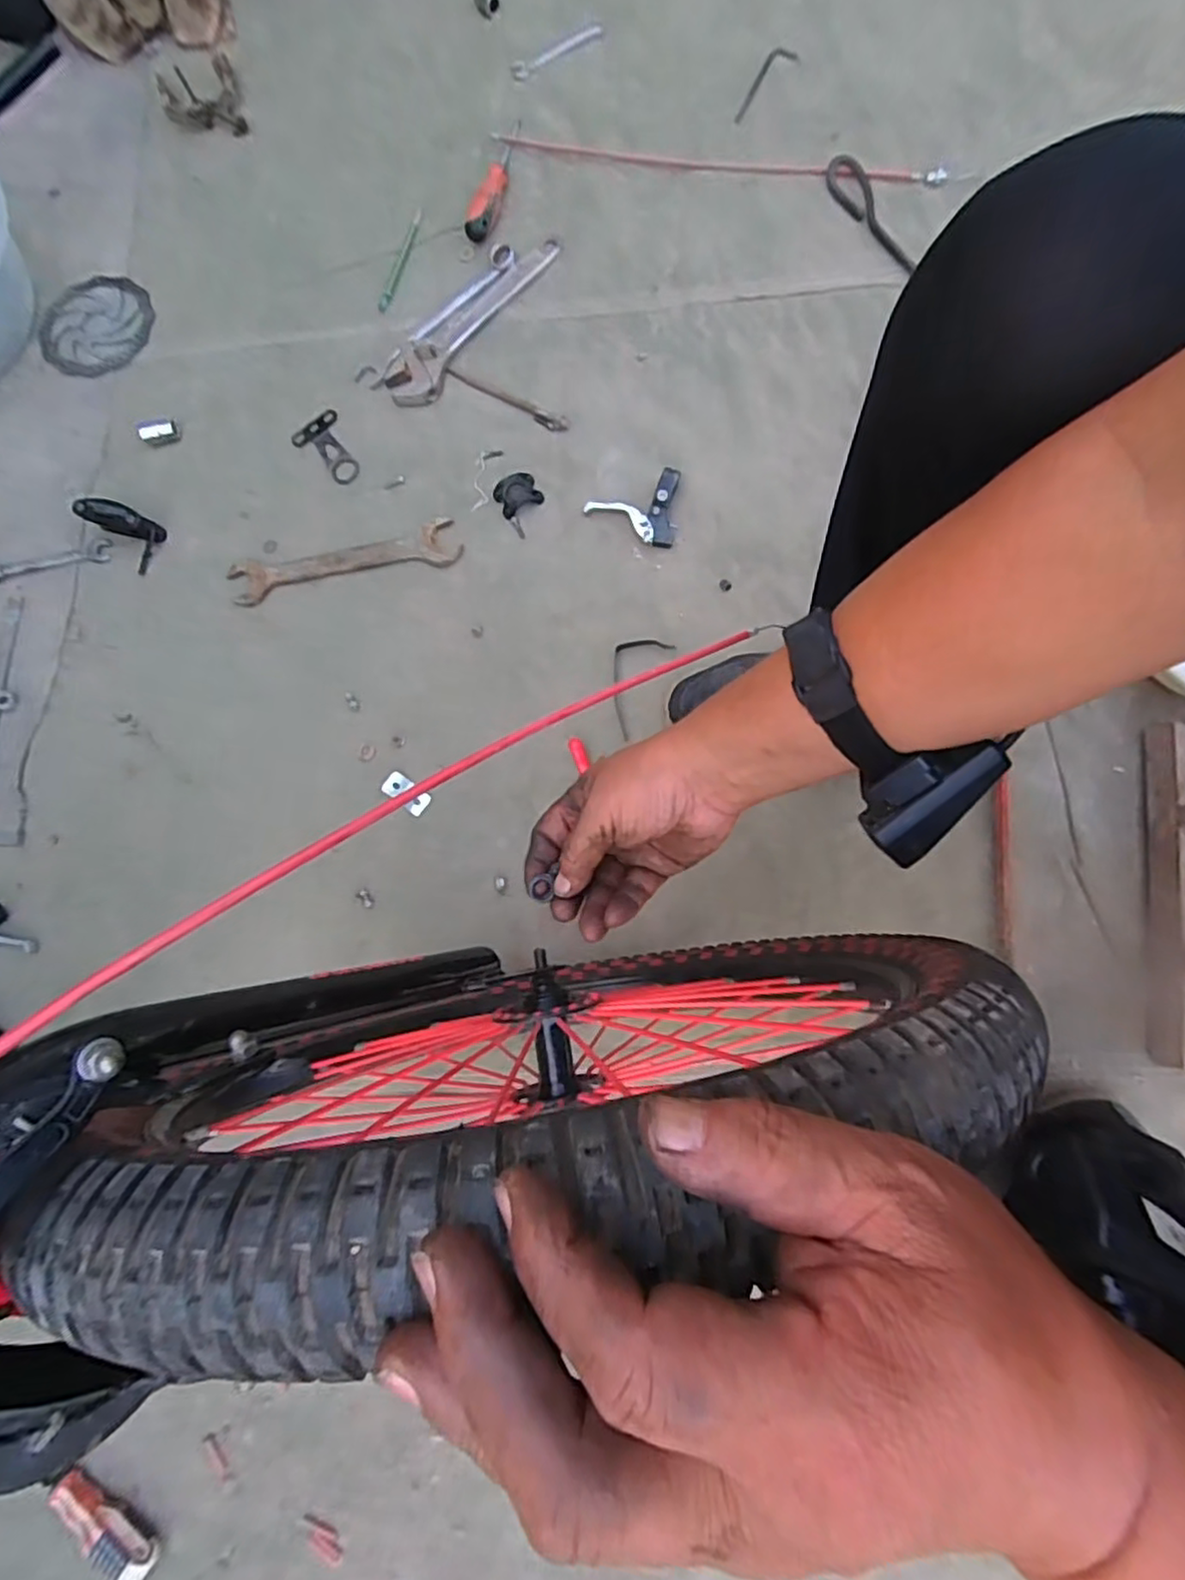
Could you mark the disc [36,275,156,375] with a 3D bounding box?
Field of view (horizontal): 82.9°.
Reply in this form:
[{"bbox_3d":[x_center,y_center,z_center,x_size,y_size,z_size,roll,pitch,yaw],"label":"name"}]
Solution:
[{"bbox_3d":[-0.645,-0.604,0.874,0.142,0.008,0.149,-1,79,4],"label":"disc"}]

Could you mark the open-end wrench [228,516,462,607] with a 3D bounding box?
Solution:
[{"bbox_3d":[-0.286,-0.261,0.761,0.267,0.014,0.058,-10,78,3],"label":"open-end wrench"}]

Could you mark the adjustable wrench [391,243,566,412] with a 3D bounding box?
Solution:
[{"bbox_3d":[-0.149,-0.584,0.826,0.070,0.025,0.291,32,83,10],"label":"adjustable wrench"}]

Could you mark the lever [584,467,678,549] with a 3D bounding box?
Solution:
[{"bbox_3d":[0.044,-0.322,0.743,0.099,0.028,0.109,5,79,6],"label":"lever"}]

